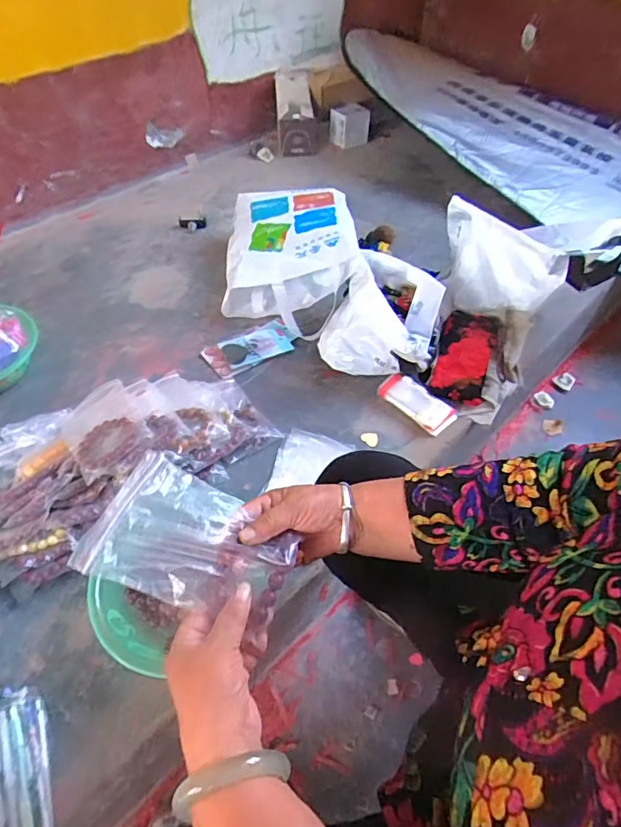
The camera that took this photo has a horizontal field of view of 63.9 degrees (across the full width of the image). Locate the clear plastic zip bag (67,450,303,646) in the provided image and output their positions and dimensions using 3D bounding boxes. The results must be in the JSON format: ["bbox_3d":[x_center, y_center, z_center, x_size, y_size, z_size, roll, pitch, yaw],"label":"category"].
[{"bbox_3d":[-0.096,0.110,0.431,0.163,0.025,0.108,23,55,-5],"label":"clear plastic zip bag"}]

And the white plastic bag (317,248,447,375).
[{"bbox_3d":[0.140,-0.194,0.955,0.201,0.171,0.208,14,52,12],"label":"white plastic bag"}]

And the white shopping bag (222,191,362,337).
[{"bbox_3d":[-0.047,-0.340,1.075,0.270,0.156,0.363,-1,50,0],"label":"white shopping bag"}]

